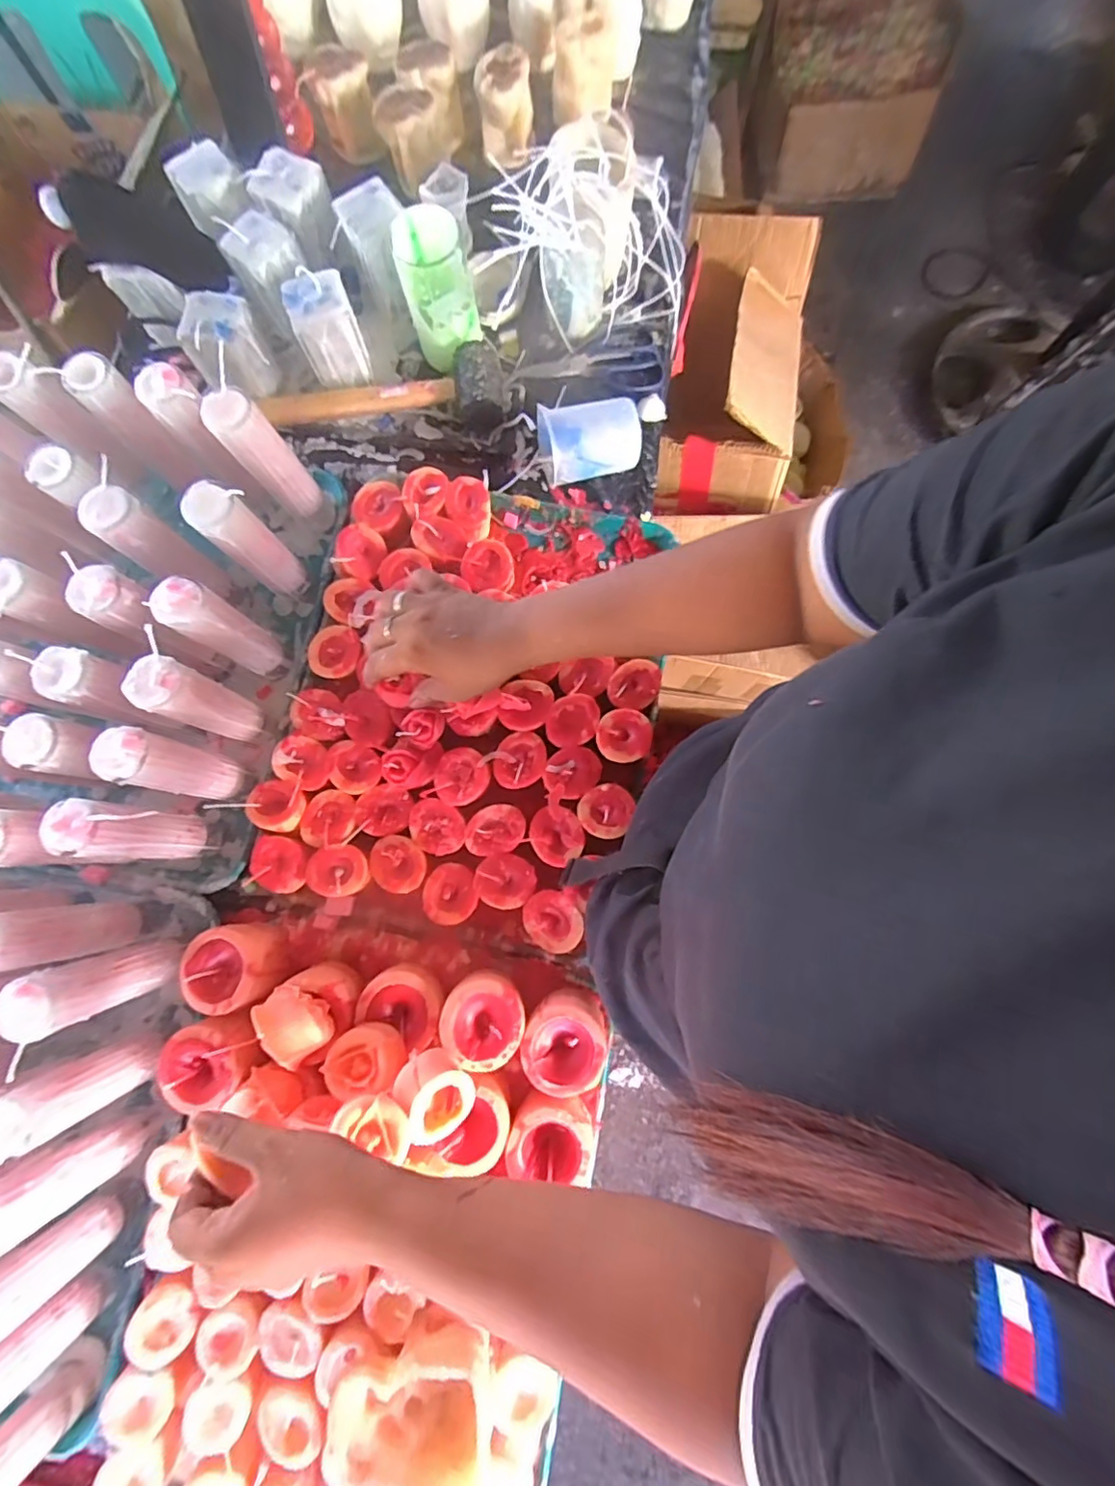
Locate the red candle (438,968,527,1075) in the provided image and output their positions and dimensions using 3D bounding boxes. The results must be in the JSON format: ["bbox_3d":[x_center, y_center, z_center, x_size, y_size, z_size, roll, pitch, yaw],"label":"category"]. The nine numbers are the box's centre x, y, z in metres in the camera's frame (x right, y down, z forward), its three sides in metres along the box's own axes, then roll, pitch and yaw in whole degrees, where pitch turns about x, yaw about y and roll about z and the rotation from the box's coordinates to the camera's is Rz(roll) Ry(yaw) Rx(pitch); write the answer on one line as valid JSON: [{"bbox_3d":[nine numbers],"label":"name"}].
[{"bbox_3d":[-0.060,0.231,0.490,0.066,0.056,0.067,0,79,1],"label":"red candle"}]

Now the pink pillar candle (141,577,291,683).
[{"bbox_3d":[-0.284,-0.093,0.504,0.034,0.154,0.037,33,81,6],"label":"pink pillar candle"}]

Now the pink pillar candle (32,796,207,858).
[{"bbox_3d":[-0.338,0.074,0.479,0.041,0.160,0.040,4,79,2],"label":"pink pillar candle"}]

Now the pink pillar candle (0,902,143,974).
[{"bbox_3d":[-0.400,0.151,0.457,0.038,0.141,0.041,16,80,4],"label":"pink pillar candle"}]

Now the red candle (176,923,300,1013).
[{"bbox_3d":[-0.273,0.192,0.503,0.074,0.062,0.068,0,79,1],"label":"red candle"}]

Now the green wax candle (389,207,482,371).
[{"bbox_3d":[-0.121,-0.457,0.583,0.067,0.115,0.067,-25,80,-4],"label":"green wax candle"}]

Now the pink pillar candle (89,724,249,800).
[{"bbox_3d":[-0.313,0.021,0.478,0.041,0.132,0.042,14,80,3],"label":"pink pillar candle"}]

